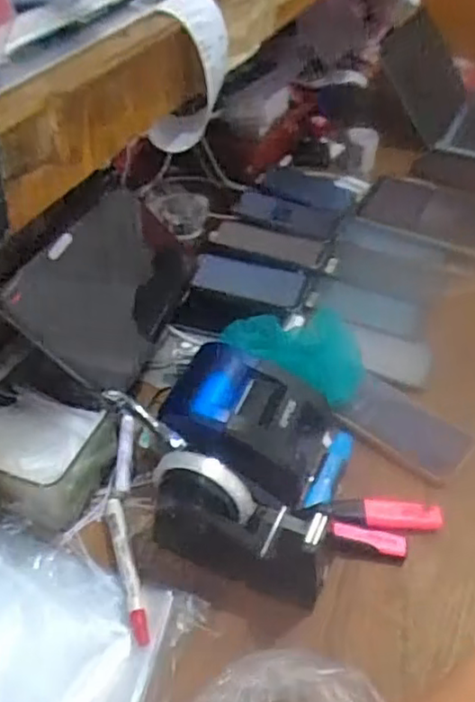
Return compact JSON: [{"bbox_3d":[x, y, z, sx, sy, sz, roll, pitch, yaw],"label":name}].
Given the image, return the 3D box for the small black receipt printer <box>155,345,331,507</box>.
[{"bbox_3d":[0.008,0.074,0.659,0.153,0.072,0.132,18,45,15],"label":"small black receipt printer"}]

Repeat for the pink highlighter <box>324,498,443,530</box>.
[{"bbox_3d":[0.140,0.158,0.629,0.113,0.018,0.029,1,43,-2],"label":"pink highlighter"}]

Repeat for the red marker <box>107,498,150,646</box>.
[{"bbox_3d":[-0.098,0.189,0.582,0.014,0.015,0.144,-10,44,-14],"label":"red marker"}]

